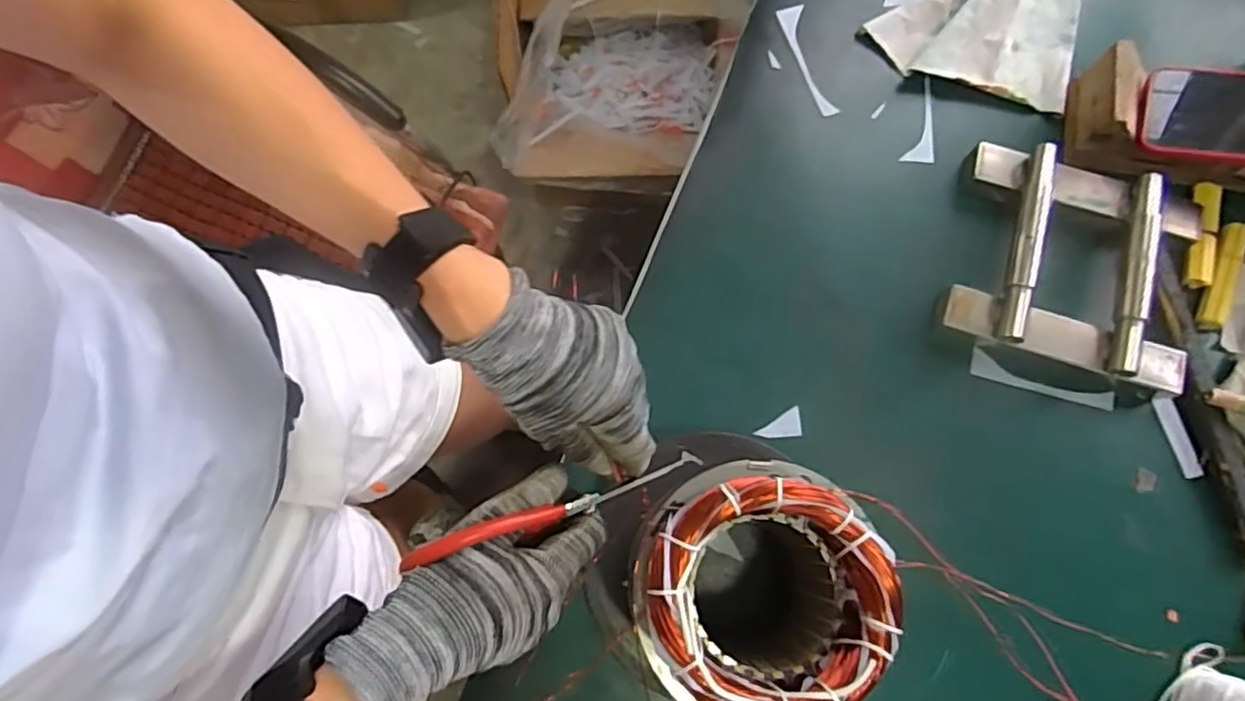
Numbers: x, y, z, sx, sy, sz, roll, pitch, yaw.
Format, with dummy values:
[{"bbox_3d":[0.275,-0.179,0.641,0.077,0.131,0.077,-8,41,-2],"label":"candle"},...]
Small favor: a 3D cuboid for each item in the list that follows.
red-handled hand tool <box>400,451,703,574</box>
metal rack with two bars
[{"bbox_3d":[-0.033,0.086,0.367,0.170,0.024,0.010,-14,74,-27],"label":"red-handled hand tool"},{"bbox_3d":[0.387,-0.076,0.574,0.199,0.045,0.185,0,76,-1],"label":"metal rack with two bars"}]

